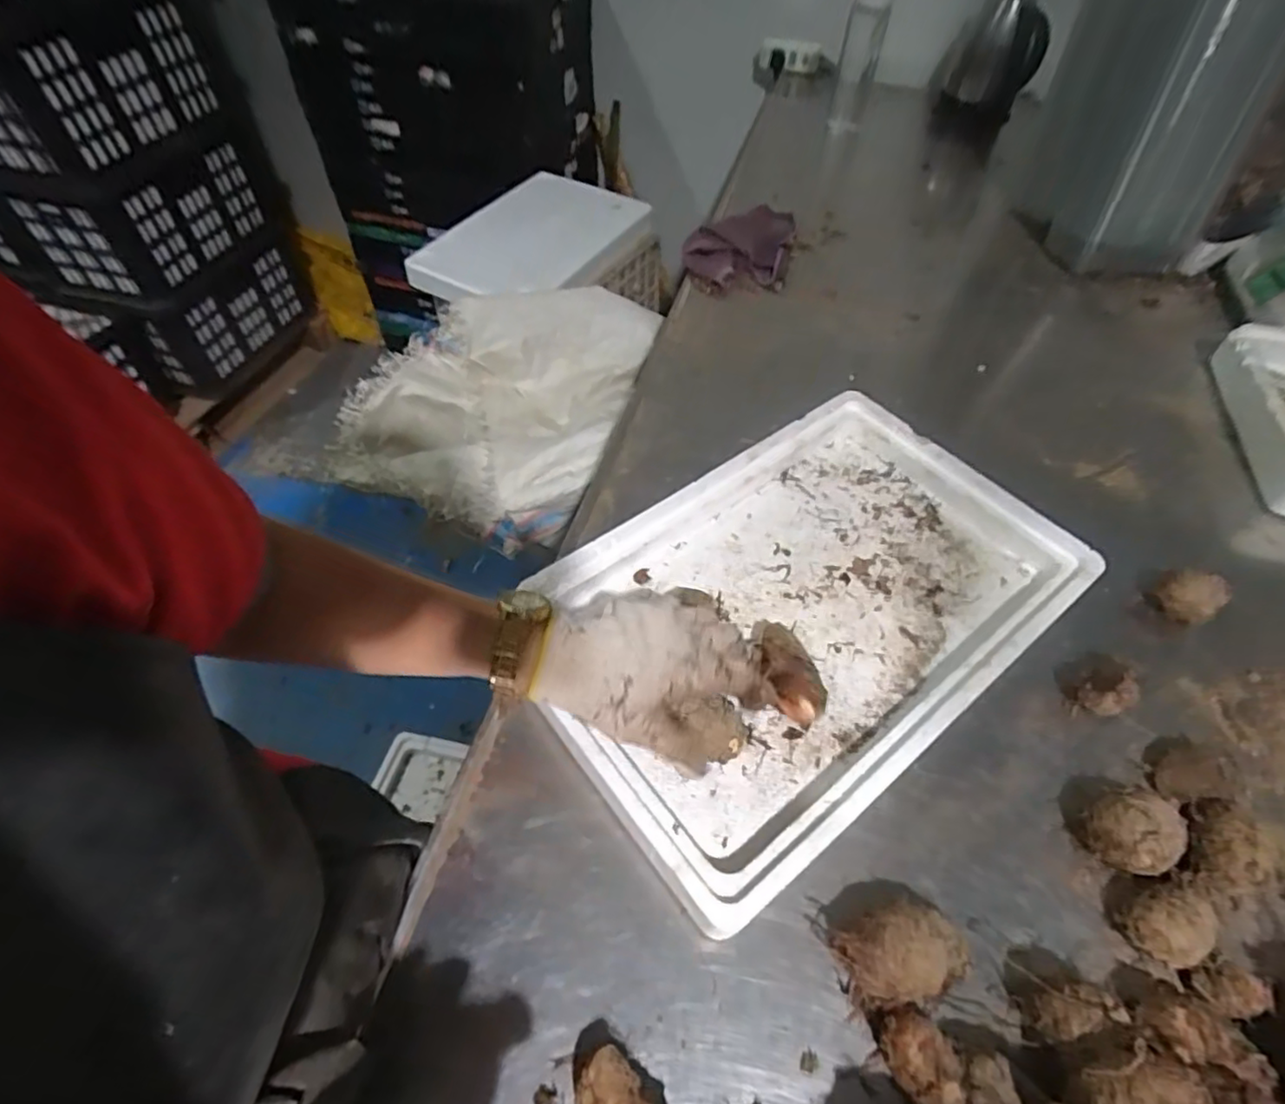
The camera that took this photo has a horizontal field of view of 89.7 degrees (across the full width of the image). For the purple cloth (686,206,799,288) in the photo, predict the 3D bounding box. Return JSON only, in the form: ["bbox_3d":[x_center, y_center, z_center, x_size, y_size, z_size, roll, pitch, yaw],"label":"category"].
[{"bbox_3d":[0.150,-0.440,0.963,0.175,0.088,0.128,-3,53,-3],"label":"purple cloth"}]

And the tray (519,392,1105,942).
[{"bbox_3d":[0.135,0.041,0.556,0.457,0.046,0.296,-32,59,-23],"label":"tray"}]

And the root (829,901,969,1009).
[{"bbox_3d":[0.163,0.254,0.409,0.081,0.049,0.055,-14,55,-12],"label":"root"}]

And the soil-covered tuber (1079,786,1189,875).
[{"bbox_3d":[0.345,0.199,0.458,0.051,0.052,0.050,1,52,-1],"label":"soil-covered tuber"}]

